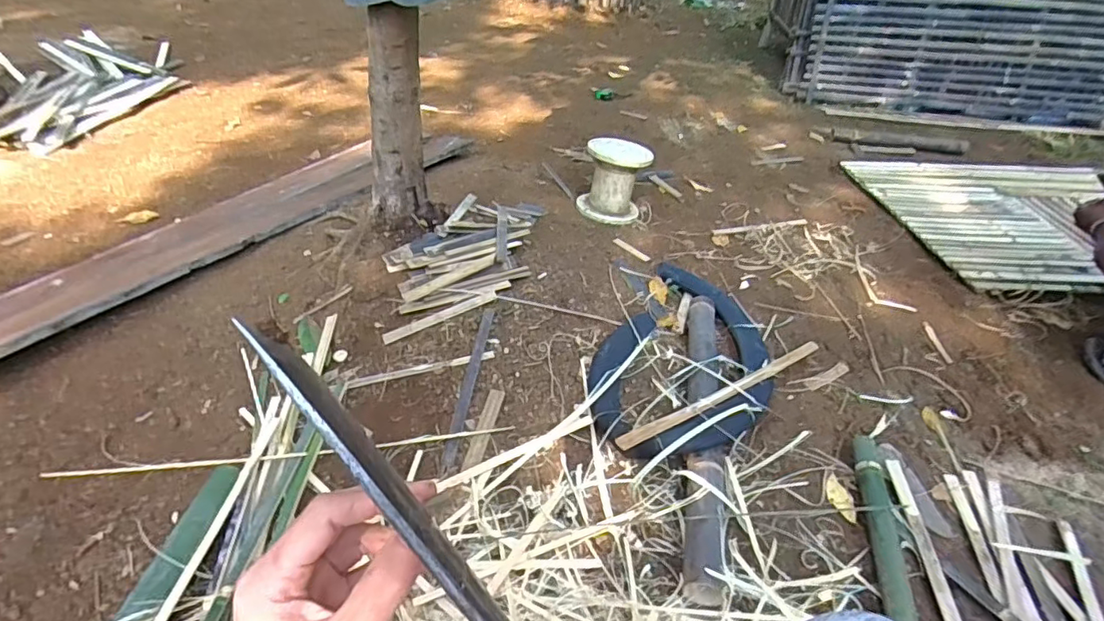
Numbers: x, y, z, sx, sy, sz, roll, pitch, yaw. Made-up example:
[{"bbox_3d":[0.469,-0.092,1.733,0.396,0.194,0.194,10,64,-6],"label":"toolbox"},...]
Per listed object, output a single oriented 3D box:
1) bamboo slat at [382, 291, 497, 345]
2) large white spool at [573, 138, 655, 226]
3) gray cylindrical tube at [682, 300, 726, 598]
[{"bbox_3d":[-0.236,0.013,1.225,0.254,0.012,0.030,-24,53,-16],"label":"bamboo slat"},{"bbox_3d":[0.186,-0.378,1.739,0.201,0.216,0.161,8,37,3],"label":"large white spool"},{"bbox_3d":[0.297,0.193,1.118,0.076,0.056,0.752,11,38,6],"label":"gray cylindrical tube"}]

